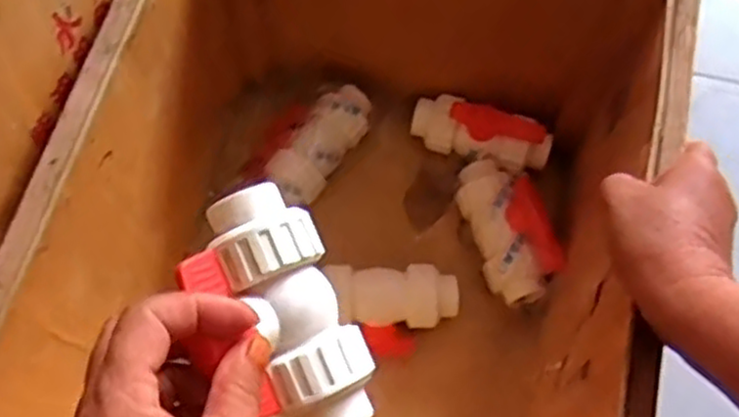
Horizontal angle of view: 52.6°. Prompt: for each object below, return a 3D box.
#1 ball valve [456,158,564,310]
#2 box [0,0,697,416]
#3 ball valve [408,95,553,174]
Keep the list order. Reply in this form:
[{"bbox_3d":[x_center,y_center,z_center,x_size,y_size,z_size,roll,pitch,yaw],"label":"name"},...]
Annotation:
[{"bbox_3d":[0.113,0.018,0.620,0.050,0.072,0.124,-15,68,-7],"label":"ball valve"},{"bbox_3d":[-0.002,0.021,0.537,0.337,0.259,0.417,12,67,4],"label":"box"},{"bbox_3d":[0.095,-0.065,0.641,0.119,0.051,0.040,23,69,8],"label":"ball valve"}]

